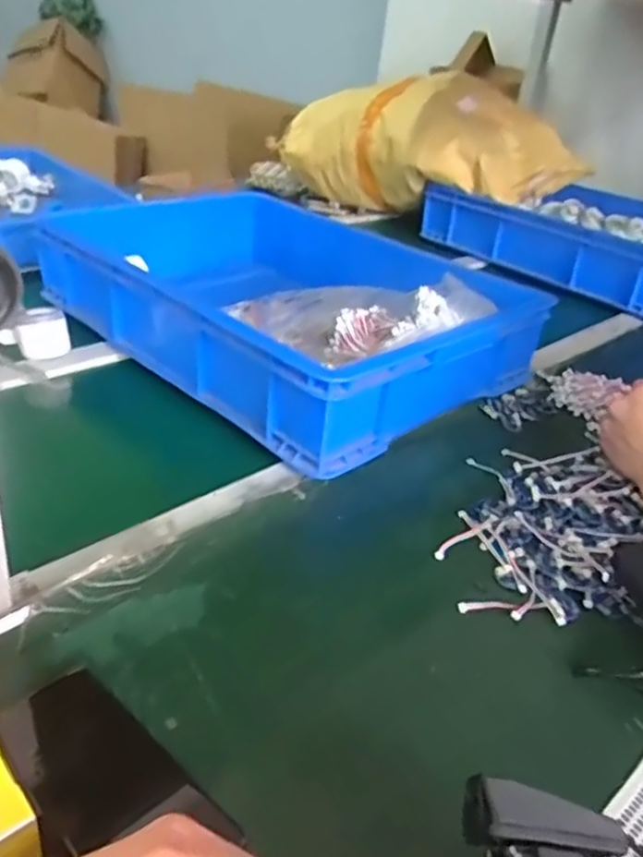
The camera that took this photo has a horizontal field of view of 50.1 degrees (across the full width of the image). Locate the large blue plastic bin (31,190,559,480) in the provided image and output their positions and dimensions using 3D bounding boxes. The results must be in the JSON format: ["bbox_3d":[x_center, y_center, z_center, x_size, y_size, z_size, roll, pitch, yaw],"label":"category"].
[{"bbox_3d":[-0.059,-0.177,0.924,0.583,0.149,0.386,32,38,34],"label":"large blue plastic bin"}]

